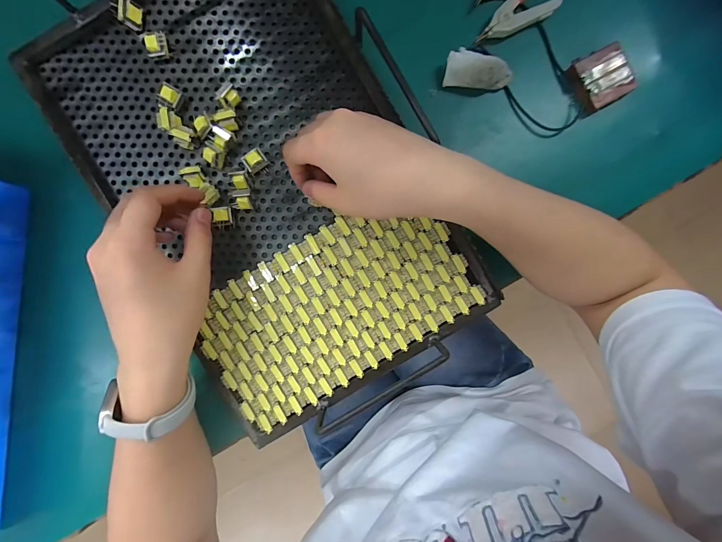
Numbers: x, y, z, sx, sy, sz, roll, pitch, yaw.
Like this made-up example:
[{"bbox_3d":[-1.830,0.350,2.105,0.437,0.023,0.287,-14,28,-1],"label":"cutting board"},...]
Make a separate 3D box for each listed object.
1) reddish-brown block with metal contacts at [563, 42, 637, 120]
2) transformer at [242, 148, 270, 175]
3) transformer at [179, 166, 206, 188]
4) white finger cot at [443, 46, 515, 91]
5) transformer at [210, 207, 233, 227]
[{"bbox_3d":[0.233,-0.187,0.301,0.051,0.024,0.051,-27,93,0],"label":"reddish-brown block with metal contacts"},{"bbox_3d":[-0.098,-0.102,0.288,0.020,0.017,0.017,-38,93,1],"label":"transformer"},{"bbox_3d":[-0.154,-0.087,0.287,0.018,0.018,0.018,-15,93,0],"label":"transformer"},{"bbox_3d":[0.111,-0.187,0.286,0.063,0.022,0.027,4,96,-1],"label":"white finger cot"},{"bbox_3d":[-0.129,-0.051,0.284,0.015,0.009,0.017,-6,92,-1],"label":"transformer"}]

